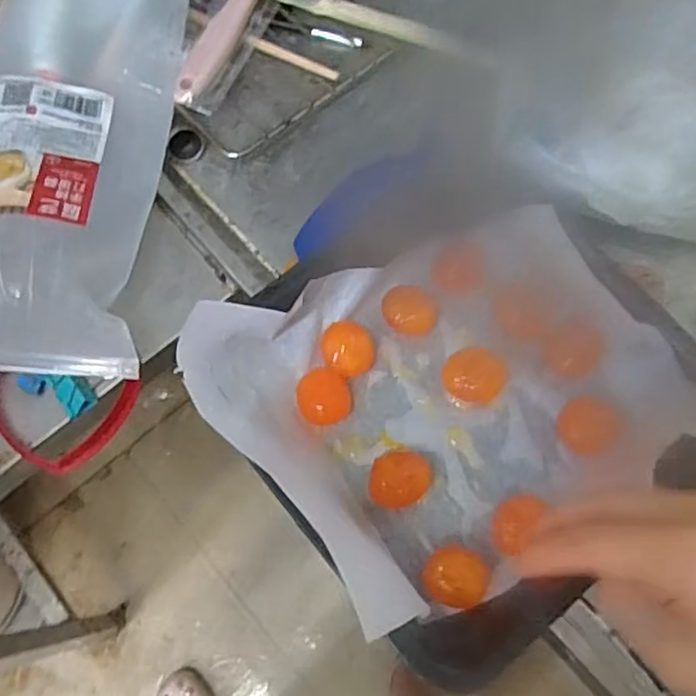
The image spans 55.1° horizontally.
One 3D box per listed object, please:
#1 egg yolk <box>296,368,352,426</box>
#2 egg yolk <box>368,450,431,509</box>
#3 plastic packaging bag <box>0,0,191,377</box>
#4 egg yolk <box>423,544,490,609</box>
[{"bbox_3d":[-0.014,0.029,0.388,0.030,0.013,0.032,2,71,1],"label":"egg yolk"},{"bbox_3d":[0.028,0.074,0.370,0.031,0.019,0.030,8,71,3],"label":"egg yolk"},{"bbox_3d":[-0.182,-0.148,0.430,0.134,0.055,0.337,1,71,1],"label":"plastic packaging bag"},{"bbox_3d":[0.056,0.121,0.353,0.031,0.025,0.030,11,71,4],"label":"egg yolk"}]

